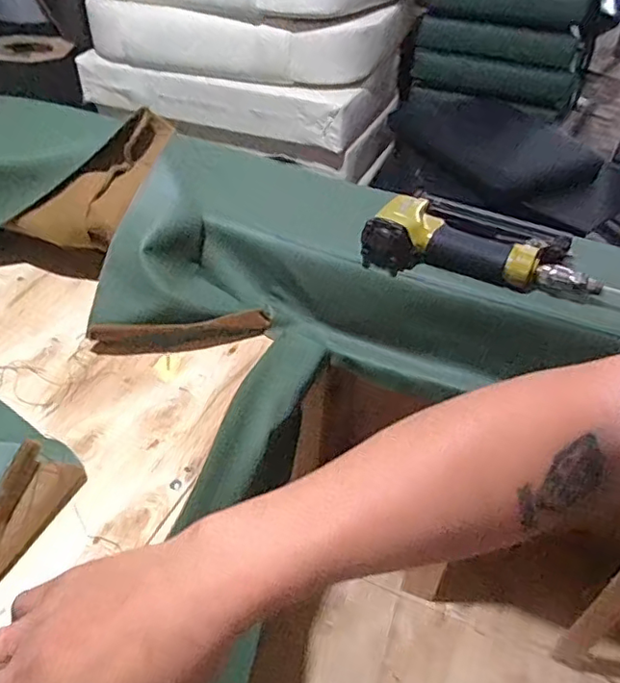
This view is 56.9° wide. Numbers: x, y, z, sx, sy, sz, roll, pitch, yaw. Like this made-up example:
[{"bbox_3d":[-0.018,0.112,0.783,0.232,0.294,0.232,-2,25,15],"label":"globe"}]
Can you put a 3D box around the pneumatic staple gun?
[{"bbox_3d":[0.180,-0.111,0.615,0.226,0.045,0.115,14,41,10],"label":"pneumatic staple gun"}]

